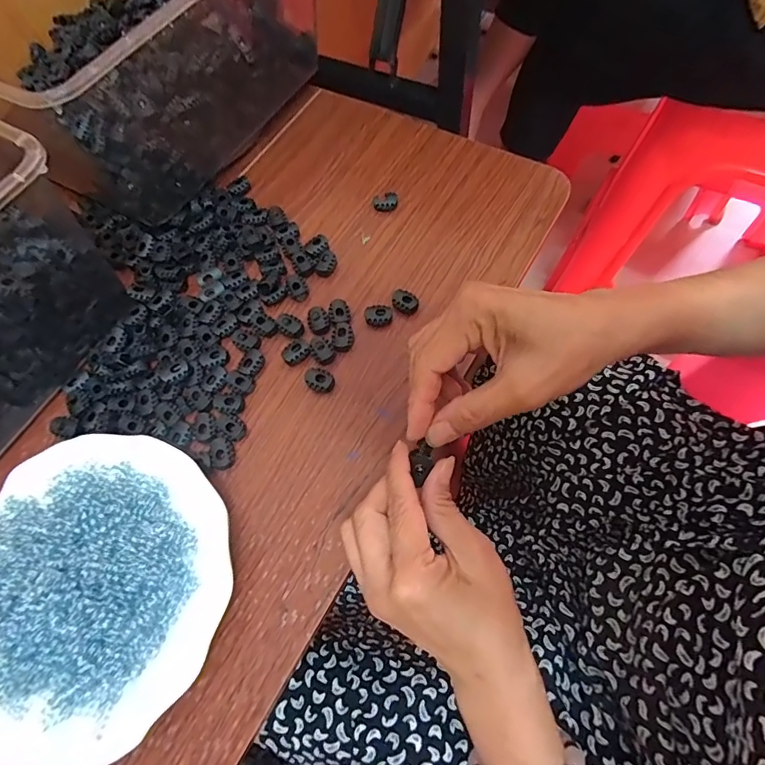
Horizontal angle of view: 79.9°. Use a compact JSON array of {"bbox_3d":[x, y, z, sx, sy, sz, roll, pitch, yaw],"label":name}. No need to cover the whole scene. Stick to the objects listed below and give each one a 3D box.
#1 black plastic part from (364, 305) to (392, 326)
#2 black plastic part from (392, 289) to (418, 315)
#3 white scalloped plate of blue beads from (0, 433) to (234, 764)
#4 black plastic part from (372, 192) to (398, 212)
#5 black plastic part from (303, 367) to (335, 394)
[{"bbox_3d":[-0.003,-0.054,0.367,0.022,0.005,0.018,-13,65,-4],"label":"black plastic part"},{"bbox_3d":[0.018,-0.065,0.370,0.022,0.011,0.016,36,71,17],"label":"black plastic part"},{"bbox_3d":[-0.187,0.124,0.289,0.173,0.045,0.178,-1,64,1],"label":"white scalloped plate of blue beads"},{"bbox_3d":[0.002,-0.164,0.417,0.023,0.011,0.016,3,65,3],"label":"black plastic part"},{"bbox_3d":[-0.048,-0.002,0.350,0.022,0.009,0.018,24,68,13],"label":"black plastic part"}]

